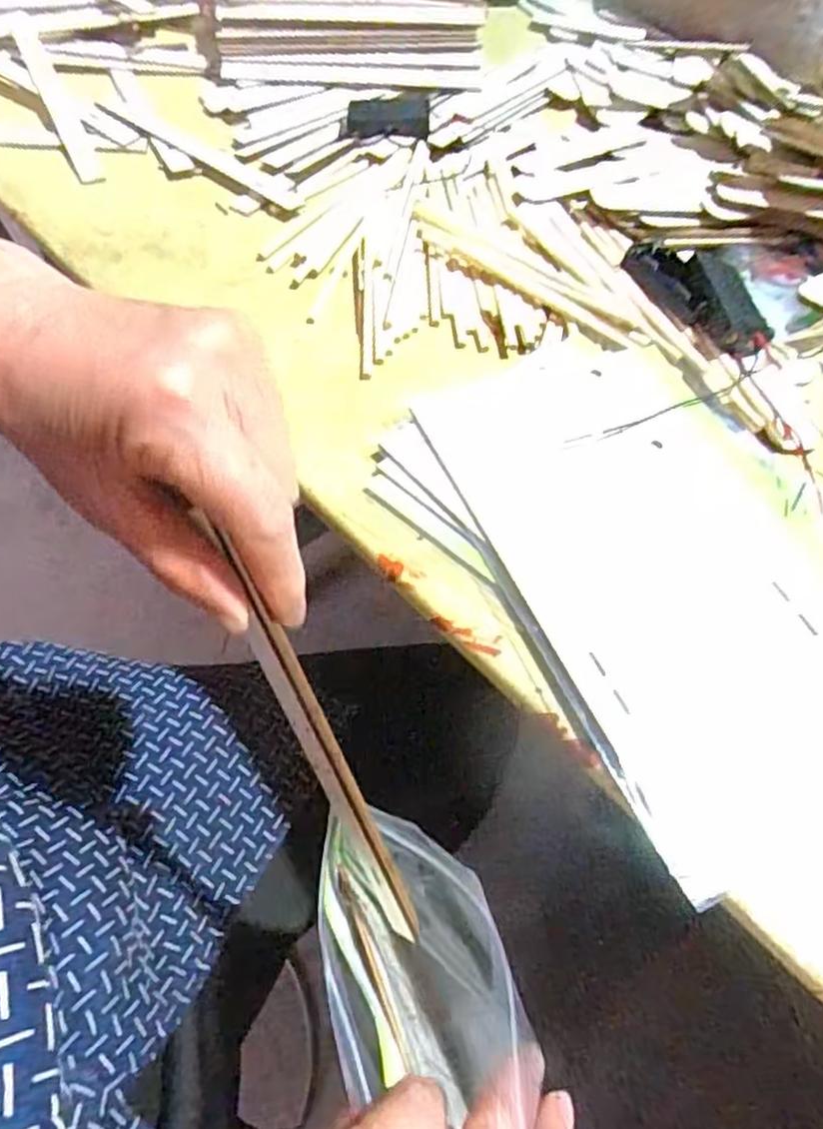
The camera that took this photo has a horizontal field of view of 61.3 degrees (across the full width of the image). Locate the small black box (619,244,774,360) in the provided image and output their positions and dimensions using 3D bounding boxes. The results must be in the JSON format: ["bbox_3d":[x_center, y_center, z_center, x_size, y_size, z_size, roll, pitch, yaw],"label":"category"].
[{"bbox_3d":[0.161,-0.152,0.385,0.033,0.021,0.087,-30,62,-19],"label":"small black box"}]

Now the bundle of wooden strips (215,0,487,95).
[{"bbox_3d":[-0.045,-0.426,0.543,0.209,0.064,0.109,0,57,-1],"label":"bundle of wooden strips"}]

